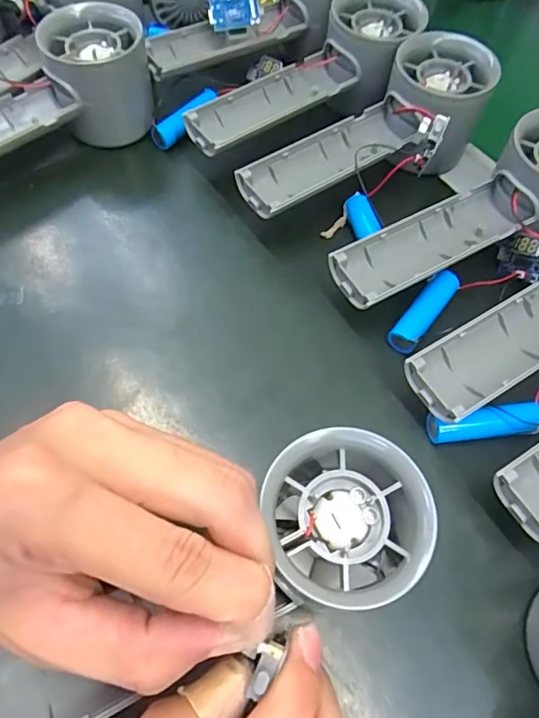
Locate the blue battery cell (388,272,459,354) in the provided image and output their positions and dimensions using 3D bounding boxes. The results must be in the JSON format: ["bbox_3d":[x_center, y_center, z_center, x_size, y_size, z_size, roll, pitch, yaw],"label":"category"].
[{"bbox_3d":[0.080,-0.024,0.265,0.014,0.014,0.054,37,67,16],"label":"blue battery cell"}]

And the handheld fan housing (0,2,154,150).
[{"bbox_3d":[-0.142,-0.143,0.290,0.153,0.057,0.054,-28,67,-16],"label":"handheld fan housing"}]

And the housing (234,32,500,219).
[{"bbox_3d":[0.059,-0.119,0.288,0.155,0.058,0.062,-35,69,-19],"label":"housing"}]

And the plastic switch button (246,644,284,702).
[{"bbox_3d":[-0.002,0.087,0.144,0.006,0.004,0.014,26,51,11],"label":"plastic switch button"}]

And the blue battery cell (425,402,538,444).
[{"bbox_3d":[0.099,0.030,0.237,0.053,0.012,0.013,-5,62,-5],"label":"blue battery cell"}]

